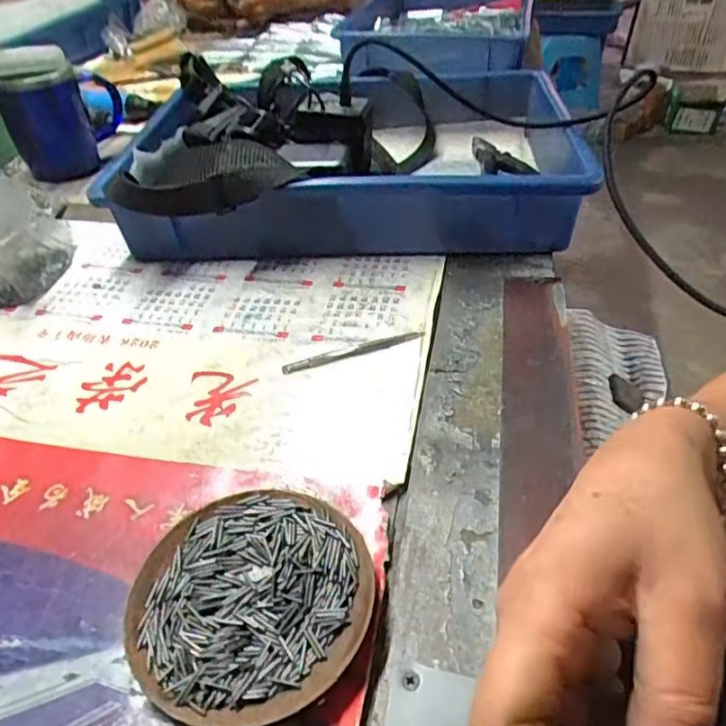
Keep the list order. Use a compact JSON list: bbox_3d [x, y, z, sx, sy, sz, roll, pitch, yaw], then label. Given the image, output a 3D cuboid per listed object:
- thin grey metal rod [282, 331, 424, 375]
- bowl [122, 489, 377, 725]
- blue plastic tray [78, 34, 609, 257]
[{"bbox_3d":[-0.007,-0.009,0.434,0.107,0.004,0.010,-14,43,-10],"label":"thin grey metal rod"},{"bbox_3d":[-0.054,0.118,0.291,0.114,0.016,0.113,-2,42,2],"label":"bowl"},{"bbox_3d":[-0.011,-0.219,0.599,0.424,0.105,0.316,-3,42,1],"label":"blue plastic tray"}]

